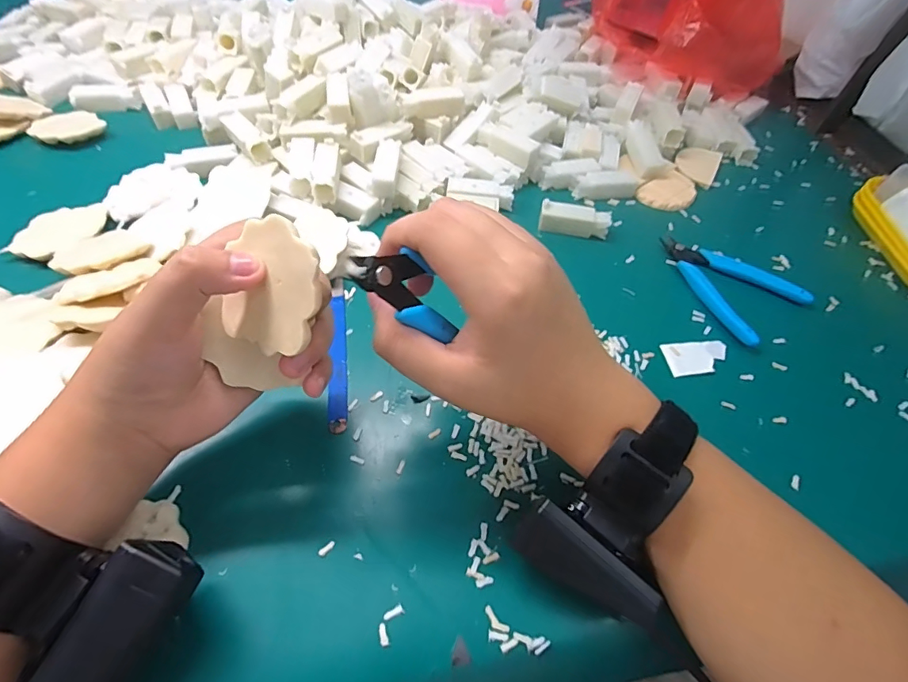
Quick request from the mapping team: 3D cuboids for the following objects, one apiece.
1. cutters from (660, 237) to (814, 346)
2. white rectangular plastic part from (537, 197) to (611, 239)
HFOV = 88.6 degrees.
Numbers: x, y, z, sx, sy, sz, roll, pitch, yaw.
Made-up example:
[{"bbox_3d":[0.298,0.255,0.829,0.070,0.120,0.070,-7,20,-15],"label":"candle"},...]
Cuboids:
[{"bbox_3d":[0.235,-0.052,0.391,0.083,0.011,0.117,-17,57,-17],"label":"cutters"},{"bbox_3d":[0.108,-0.108,0.417,0.062,0.022,0.018,8,54,0],"label":"white rectangular plastic part"}]

